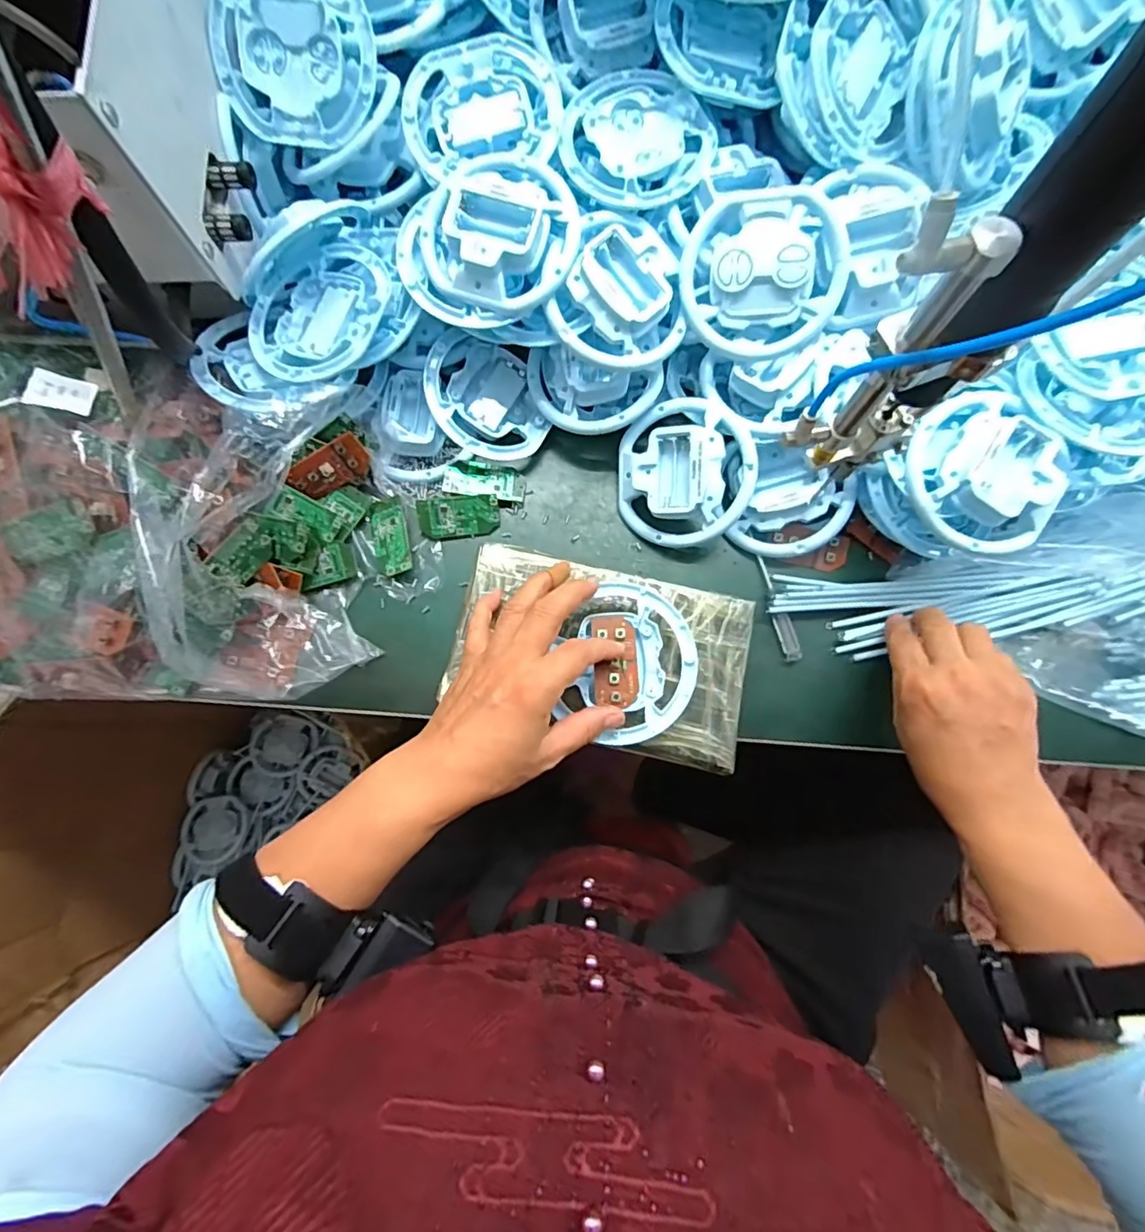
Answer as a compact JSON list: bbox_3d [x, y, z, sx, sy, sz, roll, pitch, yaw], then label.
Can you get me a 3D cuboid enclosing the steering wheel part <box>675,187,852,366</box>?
[{"bbox_3d":[0.126,-0.225,0.377,0.103,0.028,0.098,4,104,7],"label":"steering wheel part"}]

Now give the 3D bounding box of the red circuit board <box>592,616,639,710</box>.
[{"bbox_3d":[0.029,0.030,0.372,0.029,0.006,0.059,0,78,-1],"label":"red circuit board"}]

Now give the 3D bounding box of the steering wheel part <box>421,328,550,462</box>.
[{"bbox_3d":[-0.067,-0.166,0.433,0.093,0.022,0.088,13,80,-22],"label":"steering wheel part"}]

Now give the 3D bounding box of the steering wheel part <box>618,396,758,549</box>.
[{"bbox_3d":[0.087,-0.105,0.412,0.086,0.034,0.106,-2,96,4],"label":"steering wheel part"}]

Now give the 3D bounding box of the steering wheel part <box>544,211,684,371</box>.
[{"bbox_3d":[0.035,-0.218,0.389,0.089,0.037,0.092,25,90,-7],"label":"steering wheel part"}]

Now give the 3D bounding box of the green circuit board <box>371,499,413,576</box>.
[{"bbox_3d":[-0.135,-0.059,0.421,0.025,0.006,0.057,-12,80,-3],"label":"green circuit board"}]

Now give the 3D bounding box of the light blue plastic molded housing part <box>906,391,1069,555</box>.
[{"bbox_3d":[0.260,-0.094,0.357,0.085,0.030,0.100,3,80,0],"label":"light blue plastic molded housing part"}]

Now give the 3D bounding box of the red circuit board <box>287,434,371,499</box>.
[{"bbox_3d":[-0.177,-0.108,0.411,0.056,0.031,0.006,-32,44,5],"label":"red circuit board"}]

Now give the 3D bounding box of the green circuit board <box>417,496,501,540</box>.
[{"bbox_3d":[-0.087,-0.075,0.429,0.060,0.004,0.029,-5,96,-8],"label":"green circuit board"}]

